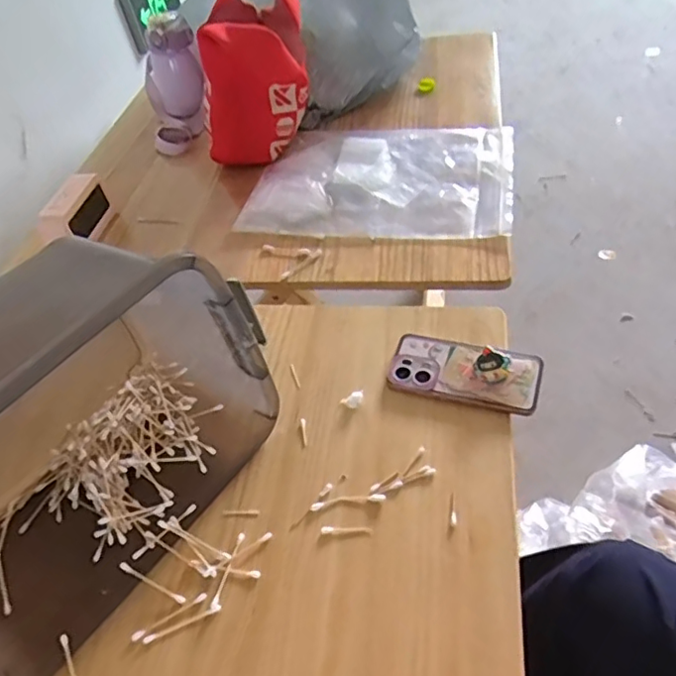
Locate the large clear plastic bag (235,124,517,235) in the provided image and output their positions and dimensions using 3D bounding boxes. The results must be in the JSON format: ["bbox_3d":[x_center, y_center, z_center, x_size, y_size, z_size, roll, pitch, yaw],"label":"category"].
[{"bbox_3d":[0.069,-0.267,0.951,0.408,0.031,0.311,3,50,14],"label":"large clear plastic bag"}]

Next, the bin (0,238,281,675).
[{"bbox_3d":[-0.281,0.076,0.555,0.265,0.243,0.406,29,61,30],"label":"bin"}]

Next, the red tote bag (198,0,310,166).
[{"bbox_3d":[-0.143,-0.458,1.018,0.177,0.223,0.218,-5,48,7],"label":"red tote bag"}]

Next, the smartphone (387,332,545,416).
[{"bbox_3d":[0.140,0.036,0.661,0.163,0.020,0.080,10,58,22],"label":"smartphone"}]

